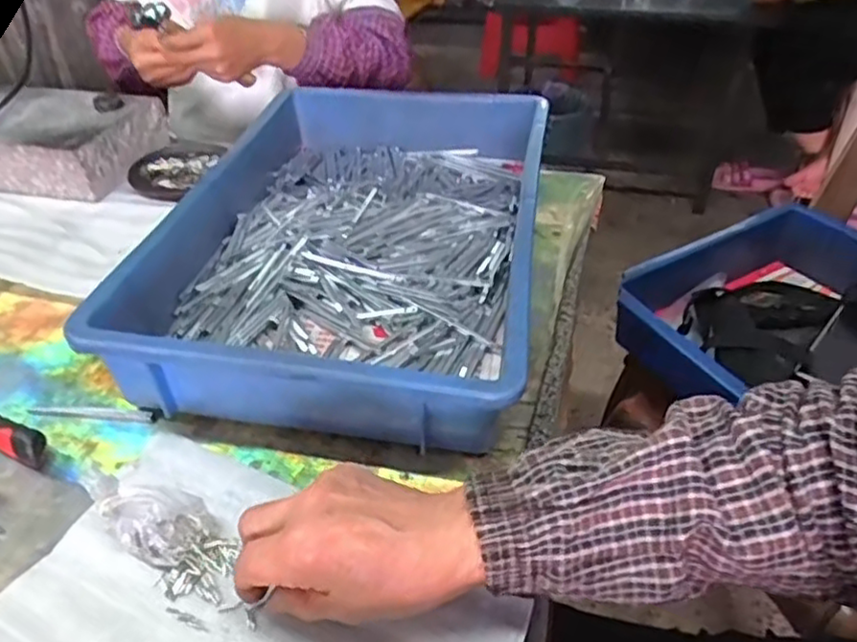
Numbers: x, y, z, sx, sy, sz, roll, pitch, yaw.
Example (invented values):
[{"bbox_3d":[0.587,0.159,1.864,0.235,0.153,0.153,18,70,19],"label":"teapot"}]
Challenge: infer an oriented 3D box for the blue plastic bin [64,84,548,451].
[{"bbox_3d":[-0.054,-0.088,0.587,0.291,0.082,0.447,8,41,9],"label":"blue plastic bin"}]

